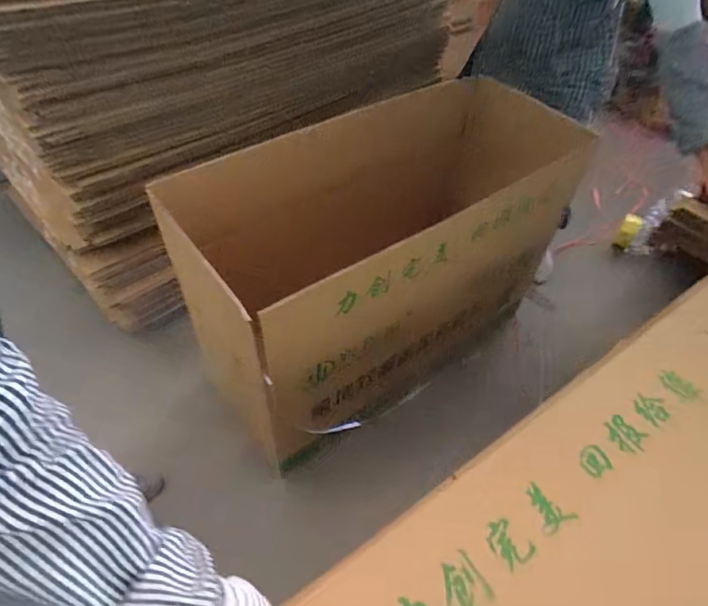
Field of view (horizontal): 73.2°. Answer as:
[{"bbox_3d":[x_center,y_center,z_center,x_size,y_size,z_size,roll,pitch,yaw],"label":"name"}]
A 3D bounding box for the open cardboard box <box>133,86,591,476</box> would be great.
[{"bbox_3d":[0.084,-0.087,1.274,0.918,0.662,0.458,-32,59,-25],"label":"open cardboard box"}]

